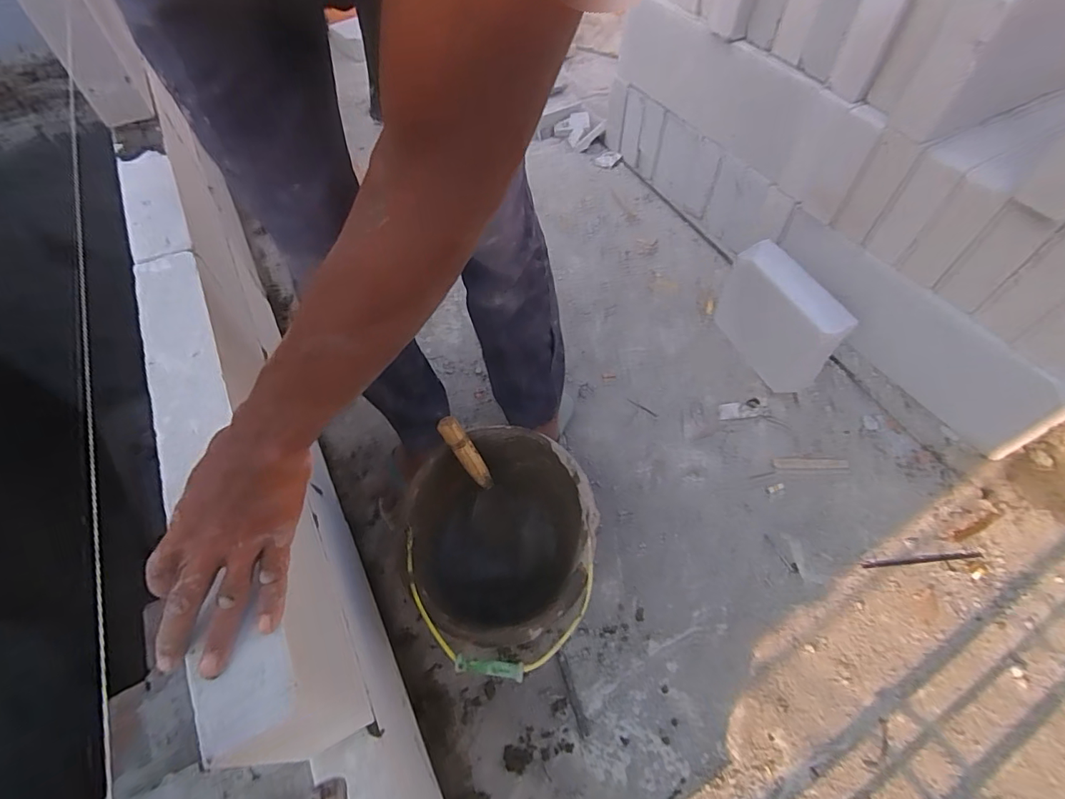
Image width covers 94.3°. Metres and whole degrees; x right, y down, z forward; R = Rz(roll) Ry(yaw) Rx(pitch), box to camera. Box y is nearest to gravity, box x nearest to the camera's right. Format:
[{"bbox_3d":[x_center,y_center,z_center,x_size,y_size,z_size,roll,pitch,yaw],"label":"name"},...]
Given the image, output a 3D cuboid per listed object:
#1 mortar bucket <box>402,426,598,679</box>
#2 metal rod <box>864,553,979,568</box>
[{"bbox_3d":[-0.042,0.228,0.756,0.282,0.216,0.281,-1,57,2],"label":"mortar bucket"},{"bbox_3d":[0.655,0.270,0.829,0.190,0.011,0.010,-4,57,0],"label":"metal rod"}]

